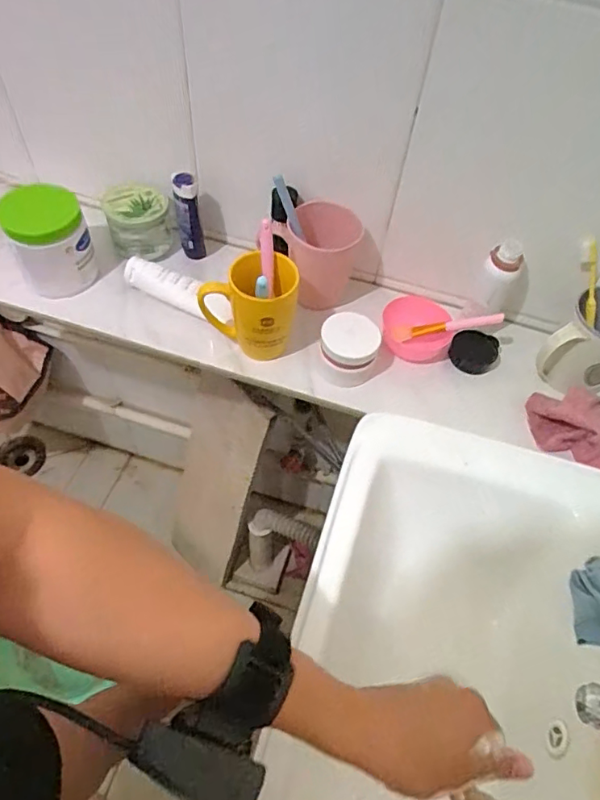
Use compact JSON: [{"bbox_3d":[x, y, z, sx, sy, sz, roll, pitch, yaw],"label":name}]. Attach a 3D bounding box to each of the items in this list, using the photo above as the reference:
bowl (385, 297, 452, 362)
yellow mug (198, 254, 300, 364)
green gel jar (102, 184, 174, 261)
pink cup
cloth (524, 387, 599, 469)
[{"bbox_3d":[0.136,-0.084,0.634,0.069,0.054,0.063,2,56,-3],"label":"bowl"},{"bbox_3d":[-0.057,-0.094,0.592,0.104,0.112,0.065,-8,57,-10],"label":"yellow mug"},{"bbox_3d":[-0.198,-0.215,0.670,0.074,0.079,0.070,2,56,-3],"label":"green gel jar"},{"bbox_3d":[0.026,-0.167,0.628,0.080,0.108,0.066,5,56,-1],"label":"pink cup"},{"bbox_3d":[0.292,0.027,0.571,0.059,0.057,0.096,-3,56,-6],"label":"cloth"}]

